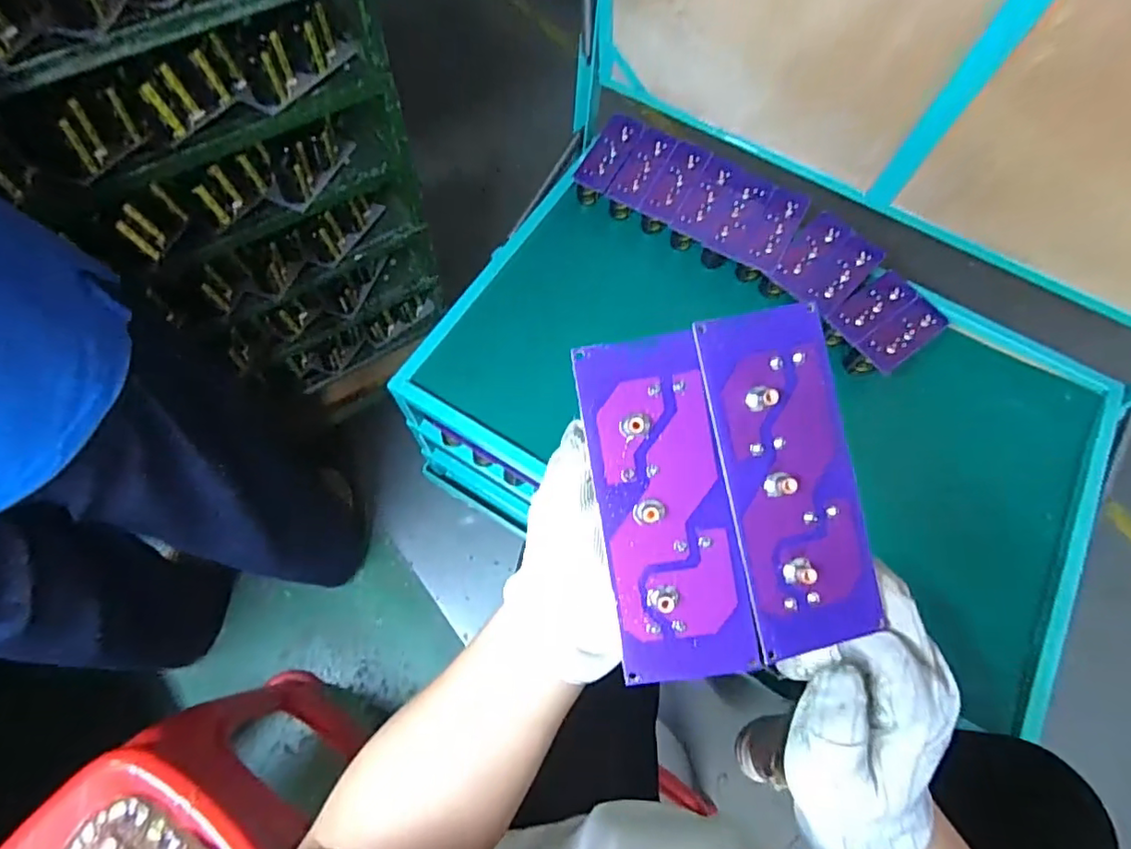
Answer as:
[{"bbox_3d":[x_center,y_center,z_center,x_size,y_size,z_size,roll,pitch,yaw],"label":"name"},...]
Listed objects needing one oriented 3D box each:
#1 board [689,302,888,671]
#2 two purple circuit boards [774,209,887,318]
[{"bbox_3d":[0.091,0.021,0.229,0.053,0.008,0.134,-11,89,-7],"label":"board"},{"bbox_3d":[0.360,-0.227,0.792,0.129,0.009,0.106,-43,74,-8],"label":"two purple circuit boards"}]

